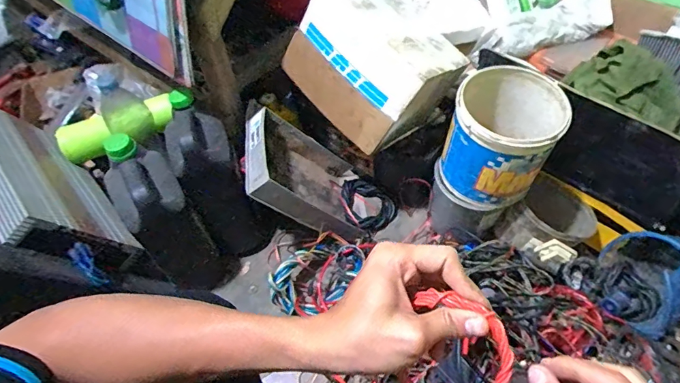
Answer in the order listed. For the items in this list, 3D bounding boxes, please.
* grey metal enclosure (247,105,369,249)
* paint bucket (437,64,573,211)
[{"bbox_3d":[-0.080,-0.029,0.930,0.063,0.298,0.221,-25,54,27],"label":"grey metal enclosure"},{"bbox_3d":[0.296,-0.098,0.791,0.172,0.183,0.188,-2,53,3],"label":"paint bucket"}]

